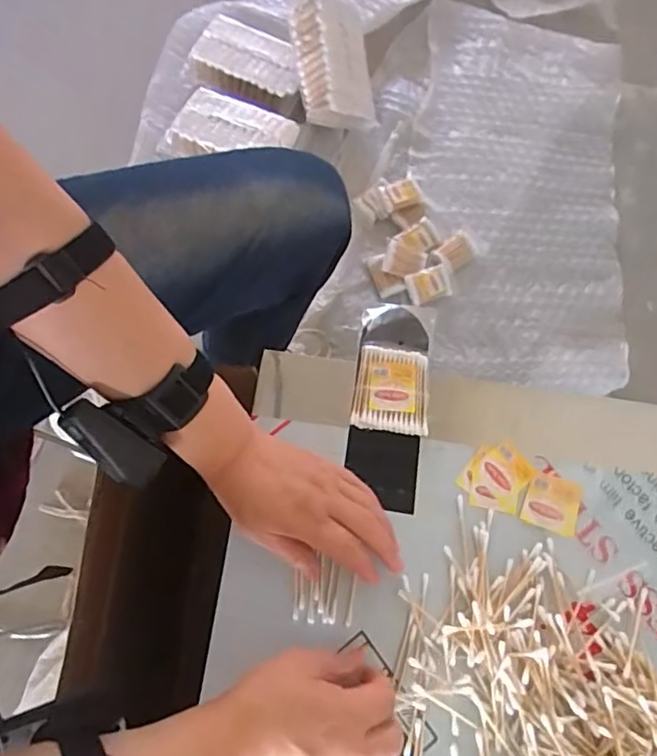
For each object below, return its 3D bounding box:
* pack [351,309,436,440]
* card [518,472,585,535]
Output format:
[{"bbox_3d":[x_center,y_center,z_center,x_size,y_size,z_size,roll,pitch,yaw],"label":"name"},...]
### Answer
[{"bbox_3d":[0.058,-0.012,0.517,0.063,0.009,0.121,8,73,1],"label":"pack"},{"bbox_3d":[0.186,0.104,0.489,0.045,0.004,0.045,18,73,4],"label":"card"}]

